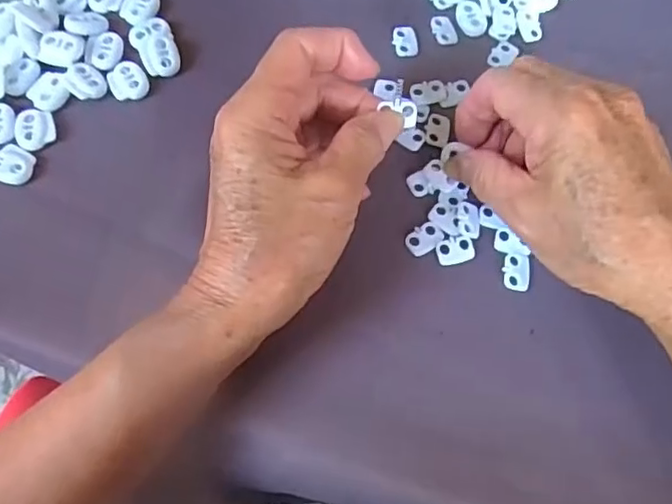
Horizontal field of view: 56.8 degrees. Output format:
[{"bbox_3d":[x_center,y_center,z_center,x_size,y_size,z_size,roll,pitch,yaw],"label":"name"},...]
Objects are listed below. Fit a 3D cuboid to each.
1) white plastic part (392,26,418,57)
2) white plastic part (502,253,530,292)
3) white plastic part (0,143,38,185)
[{"bbox_3d":[0.039,-0.118,0.345,0.013,0.004,0.019,-4,71,-4],"label":"white plastic part"},{"bbox_3d":[0.087,0.009,0.299,0.012,0.004,0.018,9,70,1],"label":"white plastic part"},{"bbox_3d":[-0.161,-0.044,0.307,0.023,0.004,0.019,27,72,7],"label":"white plastic part"}]

